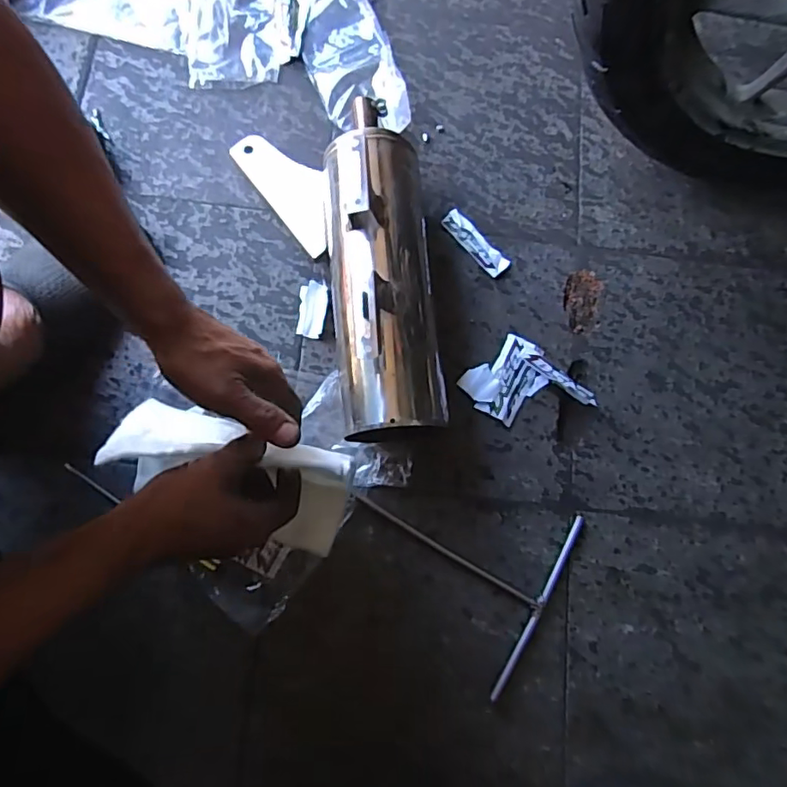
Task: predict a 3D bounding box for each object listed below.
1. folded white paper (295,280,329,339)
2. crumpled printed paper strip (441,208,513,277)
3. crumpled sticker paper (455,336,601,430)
[{"bbox_3d":[-0.089,-0.092,0.604,0.030,0.009,0.063,4,78,-1],"label":"folded white paper"},{"bbox_3d":[0.094,-0.172,0.629,0.027,0.010,0.091,-41,82,-9],"label":"crumpled printed paper strip"},{"bbox_3d":[0.141,-0.003,0.587,0.117,0.019,0.092,42,80,7],"label":"crumpled sticker paper"}]

